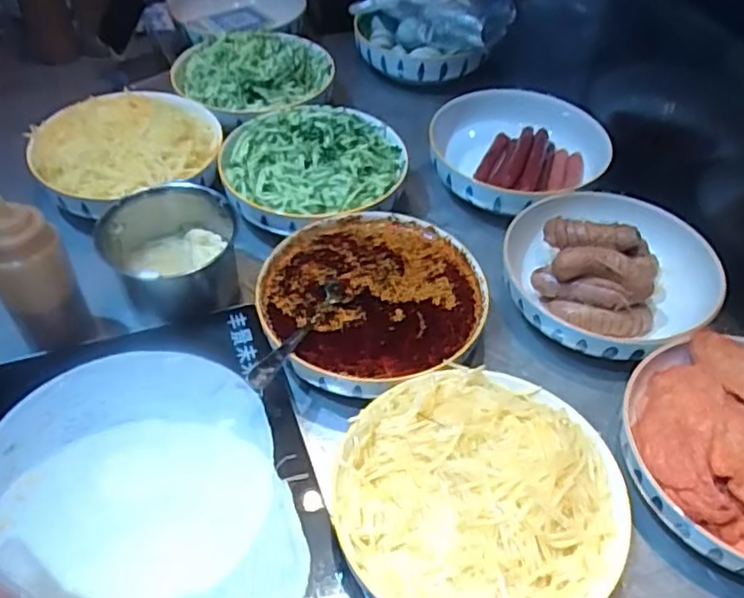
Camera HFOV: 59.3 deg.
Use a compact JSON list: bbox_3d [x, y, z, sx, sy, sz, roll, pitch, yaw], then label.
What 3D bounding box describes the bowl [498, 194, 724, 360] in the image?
[{"bbox_3d":[0.245,-0.029,0.698,0.201,0.081,0.207,-1,49,1],"label":"bowl"}]

